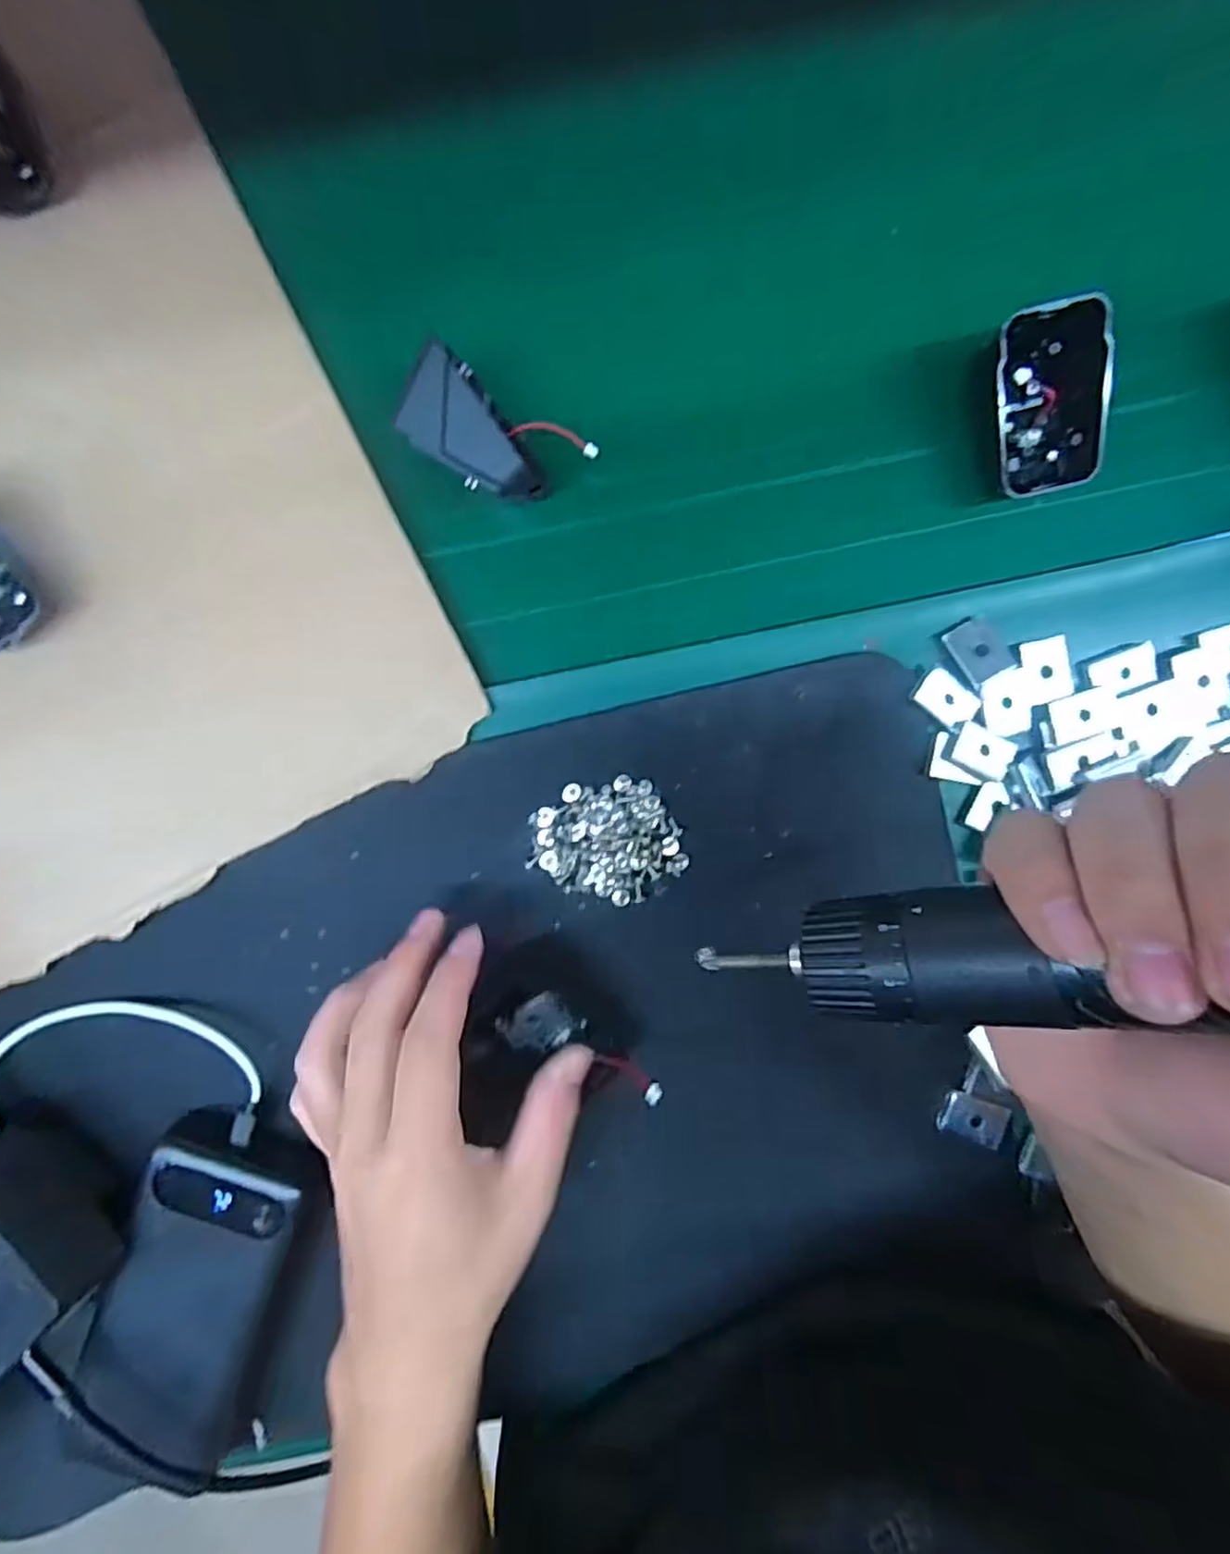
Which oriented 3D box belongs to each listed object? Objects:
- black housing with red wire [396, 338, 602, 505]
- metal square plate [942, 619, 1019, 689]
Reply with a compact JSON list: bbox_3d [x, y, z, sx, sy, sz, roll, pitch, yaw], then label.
[{"bbox_3d":[-0.050,-0.139,0.282,0.071,0.033,0.037,27,95,-2],"label":"black housing with red wire"},{"bbox_3d":[0.160,-0.056,0.299,0.021,0.004,0.027,-33,94,3],"label":"metal square plate"}]

